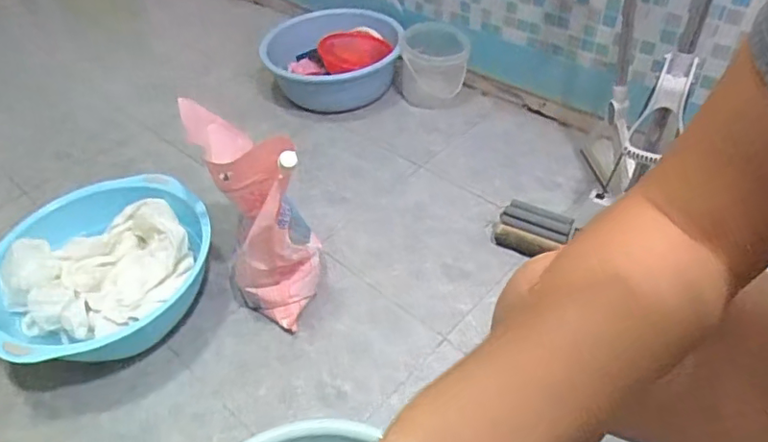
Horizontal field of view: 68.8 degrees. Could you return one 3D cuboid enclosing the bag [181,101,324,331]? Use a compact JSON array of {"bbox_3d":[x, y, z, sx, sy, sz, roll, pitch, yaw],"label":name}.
[{"bbox_3d":[-0.187,-0.006,0.875,0.140,0.307,0.217,-16,45,-11],"label":"bag"}]

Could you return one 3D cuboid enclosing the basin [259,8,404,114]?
[{"bbox_3d":[-0.121,-0.414,1.385,0.321,0.125,0.324,-2,44,2],"label":"basin"}]

